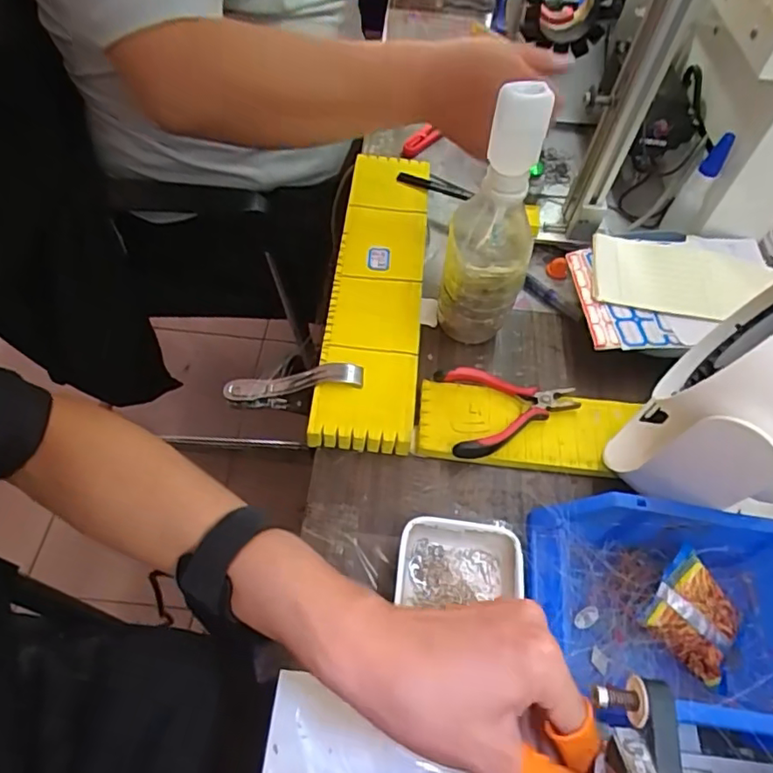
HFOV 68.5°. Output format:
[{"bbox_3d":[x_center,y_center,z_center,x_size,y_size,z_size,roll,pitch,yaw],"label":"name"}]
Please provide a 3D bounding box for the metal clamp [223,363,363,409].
[{"bbox_3d":[-0.077,0.001,0.471,0.117,0.025,0.020,-11,57,14],"label":"metal clamp"}]

